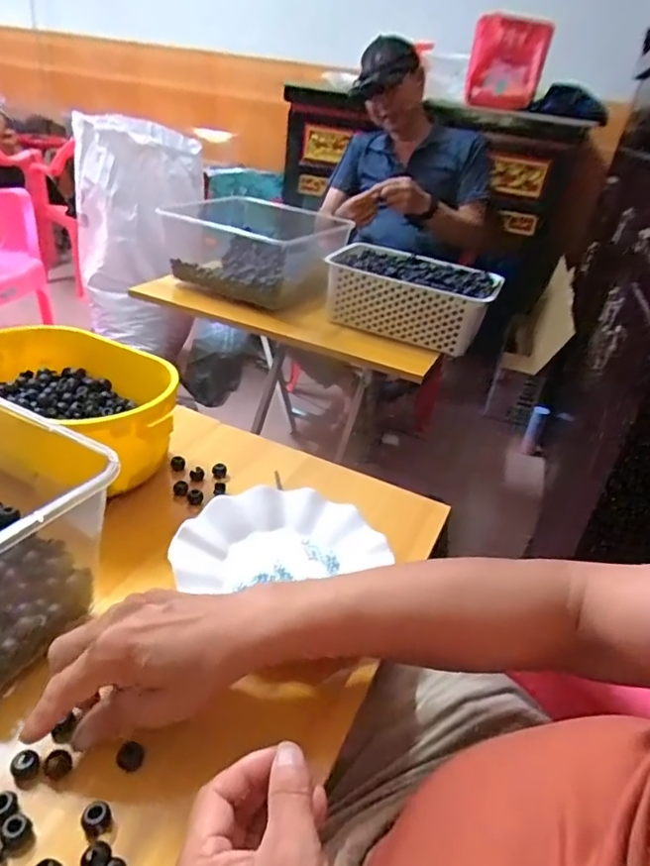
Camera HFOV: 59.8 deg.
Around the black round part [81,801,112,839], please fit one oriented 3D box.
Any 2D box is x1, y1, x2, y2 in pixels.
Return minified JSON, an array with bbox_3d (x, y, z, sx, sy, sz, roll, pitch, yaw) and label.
[{"bbox_3d":[-0.130,0.217,0.320,0.015,0.010,0.018,-10,35,-28],"label":"black round part"}]

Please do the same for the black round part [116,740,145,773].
[{"bbox_3d":[-0.123,0.204,0.356,0.015,0.007,0.016,6,31,-3],"label":"black round part"}]

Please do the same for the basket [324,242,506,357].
[{"bbox_3d":[0.158,-0.258,1.060,0.302,0.101,0.184,18,32,16],"label":"basket"}]

